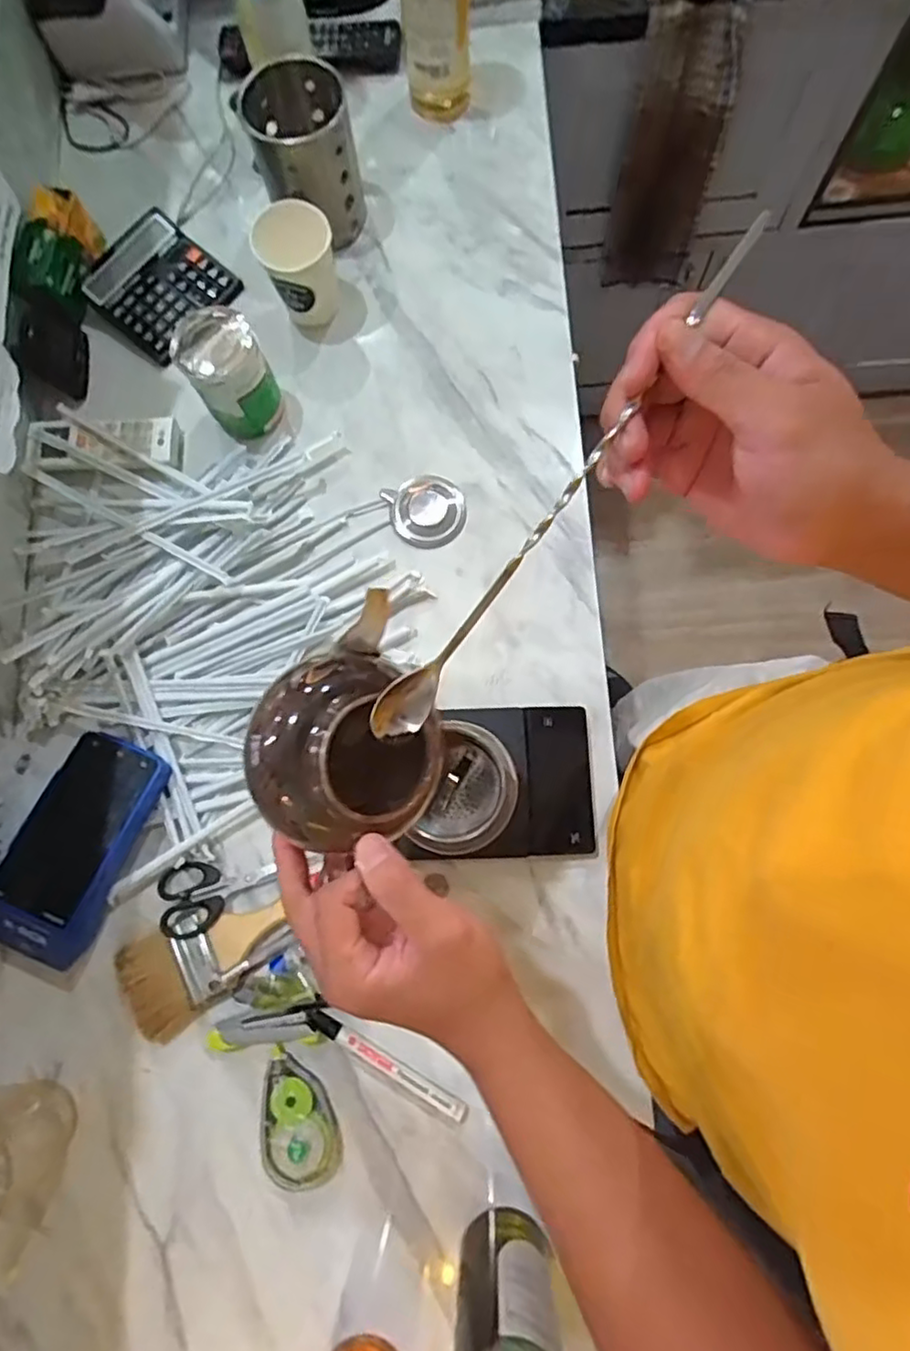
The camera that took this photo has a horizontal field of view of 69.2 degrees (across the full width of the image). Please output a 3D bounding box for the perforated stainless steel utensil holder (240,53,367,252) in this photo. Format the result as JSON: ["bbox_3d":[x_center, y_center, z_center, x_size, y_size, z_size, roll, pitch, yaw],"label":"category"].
[{"bbox_3d":[-0.149,-0.527,0.673,0.093,0.138,0.095,-10,77,-1],"label":"perforated stainless steel utensil holder"}]

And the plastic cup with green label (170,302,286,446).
[{"bbox_3d":[-0.215,-0.287,0.639,0.073,0.104,0.069,0,77,1],"label":"plastic cup with green label"}]

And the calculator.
[{"bbox_3d":[-0.320,-0.420,0.707,0.128,0.022,0.125,41,81,10],"label":"calculator"}]

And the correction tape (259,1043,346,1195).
[{"bbox_3d":[-0.129,0.366,0.548,0.060,0.024,0.104,-8,77,0],"label":"correction tape"}]

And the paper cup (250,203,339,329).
[{"bbox_3d":[-0.156,-0.409,0.663,0.073,0.088,0.074,0,77,1],"label":"paper cup"}]

